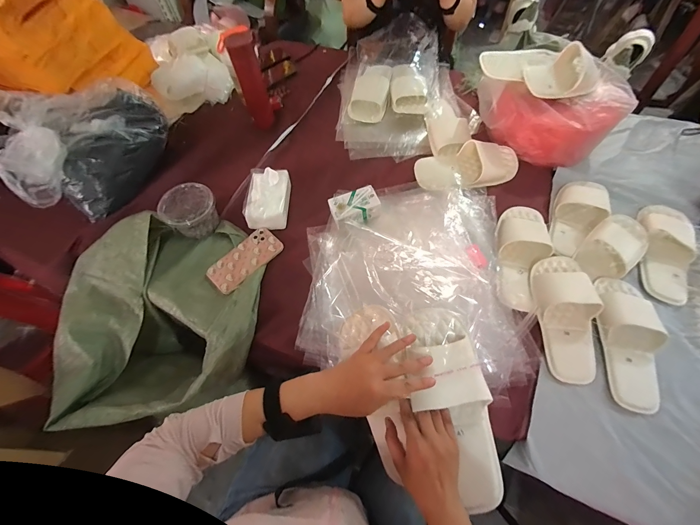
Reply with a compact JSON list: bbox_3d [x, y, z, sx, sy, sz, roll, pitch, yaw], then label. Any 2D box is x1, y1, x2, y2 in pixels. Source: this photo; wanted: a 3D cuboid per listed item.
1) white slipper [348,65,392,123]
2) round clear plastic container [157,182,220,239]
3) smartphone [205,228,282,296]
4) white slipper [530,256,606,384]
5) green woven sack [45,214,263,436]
[{"bbox_3d":[0.060,-0.507,0.881,0.109,0.061,0.210,9,63,7],"label":"white slipper"},{"bbox_3d":[-0.361,-0.116,0.675,0.099,0.080,0.105,-1,62,2],"label":"round clear plastic container"},{"bbox_3d":[-0.232,-0.008,0.656,0.084,0.009,0.166,37,69,19],"label":"smartphone"},{"bbox_3d":[0.405,0.089,0.548,0.102,0.062,0.237,10,63,8],"label":"white slipper"},{"bbox_3d":[-0.414,0.146,0.677,0.461,0.264,0.410,-14,62,-6],"label":"green woven sack"}]

